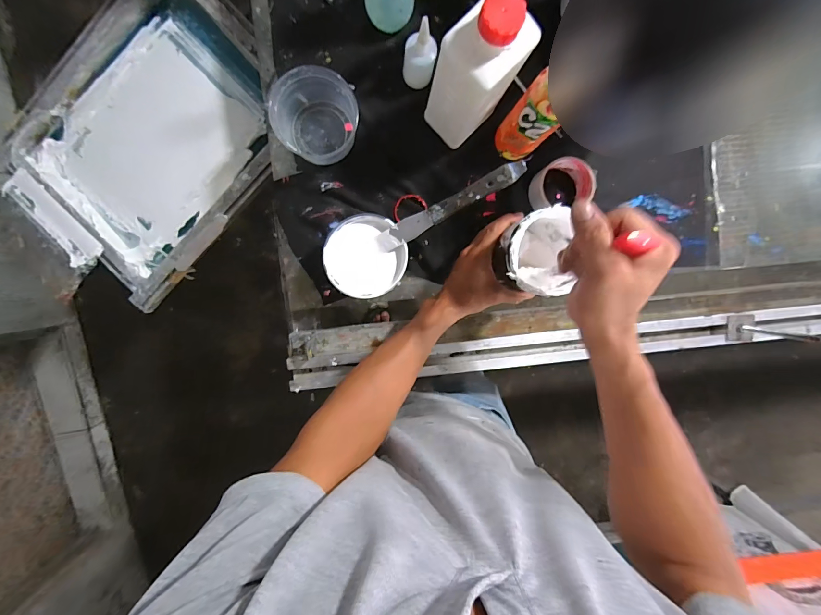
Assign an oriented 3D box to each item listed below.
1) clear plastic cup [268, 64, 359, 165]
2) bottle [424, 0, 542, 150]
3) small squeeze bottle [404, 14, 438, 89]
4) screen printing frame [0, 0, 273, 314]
[{"bbox_3d":[-0.133,-0.271,0.500,0.102,0.074,0.115,32,93,-5],"label":"clear plastic cup"},{"bbox_3d":[0.079,-0.281,0.432,0.086,0.219,0.073,-44,96,1],"label":"bottle"},{"bbox_3d":[0.012,-0.340,0.481,0.043,0.107,0.038,7,95,-4],"label":"small squeeze bottle"},{"bbox_3d":[-0.465,-0.299,0.633,0.532,0.055,0.402,-45,96,1],"label":"screen printing frame"}]

